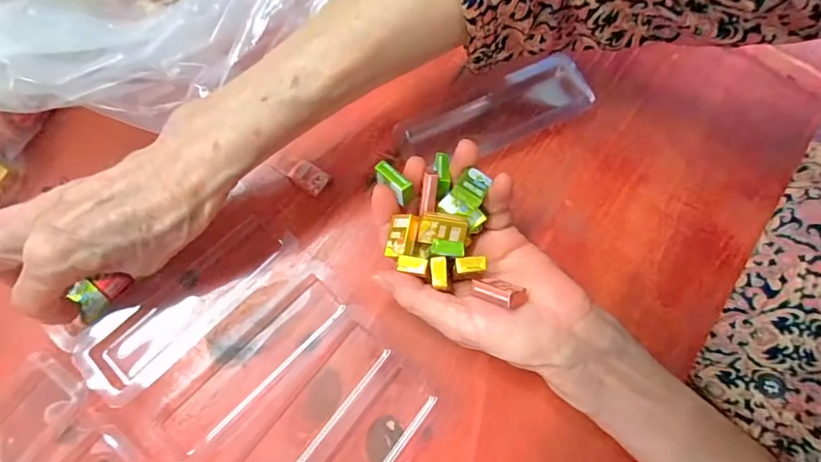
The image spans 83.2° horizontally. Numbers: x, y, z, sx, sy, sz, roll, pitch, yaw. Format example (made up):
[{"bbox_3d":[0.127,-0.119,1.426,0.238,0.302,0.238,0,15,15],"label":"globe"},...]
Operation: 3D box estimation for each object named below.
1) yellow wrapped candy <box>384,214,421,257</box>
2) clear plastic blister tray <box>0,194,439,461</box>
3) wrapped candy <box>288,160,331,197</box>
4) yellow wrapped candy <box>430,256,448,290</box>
[{"bbox_3d":[-0.005,0.003,0.260,0.017,0.008,0.024,1,78,36],"label":"yellow wrapped candy"},{"bbox_3d":[-0.134,0.138,0.259,0.199,0.009,0.283,37,77,8],"label":"clear plastic blister tray"},{"bbox_3d":[-0.067,-0.035,0.307,0.025,0.009,0.017,35,77,8],"label":"wrapped candy"},{"bbox_3d":[0.015,0.021,0.243,0.009,0.004,0.015,-2,75,-2],"label":"yellow wrapped candy"}]

